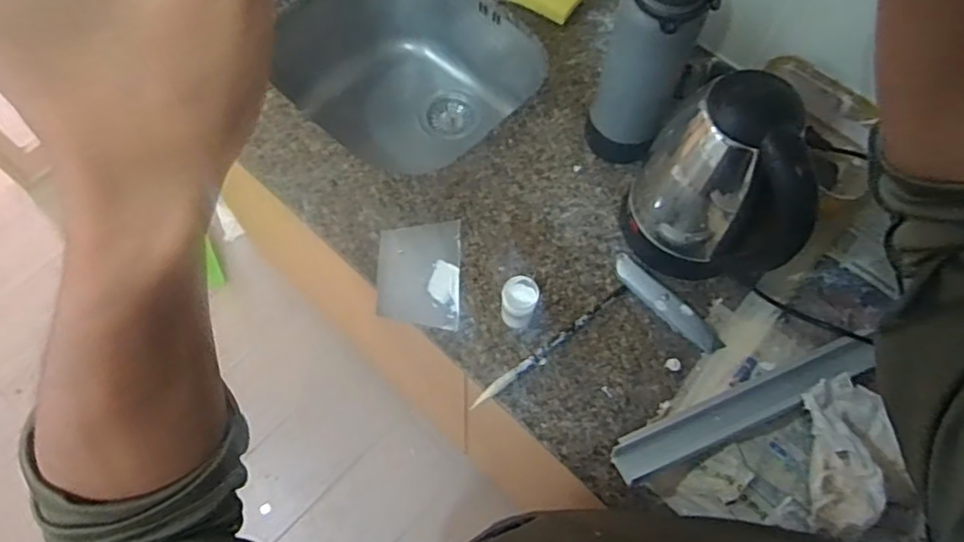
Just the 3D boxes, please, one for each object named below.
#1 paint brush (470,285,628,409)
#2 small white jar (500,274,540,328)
[{"bbox_3d":[0.083,0.086,0.727,0.228,0.015,0.016,-34,71,-15],"label":"paint brush"},{"bbox_3d":[0.042,0.038,0.728,0.040,0.065,0.041,1,66,-1],"label":"small white jar"}]

